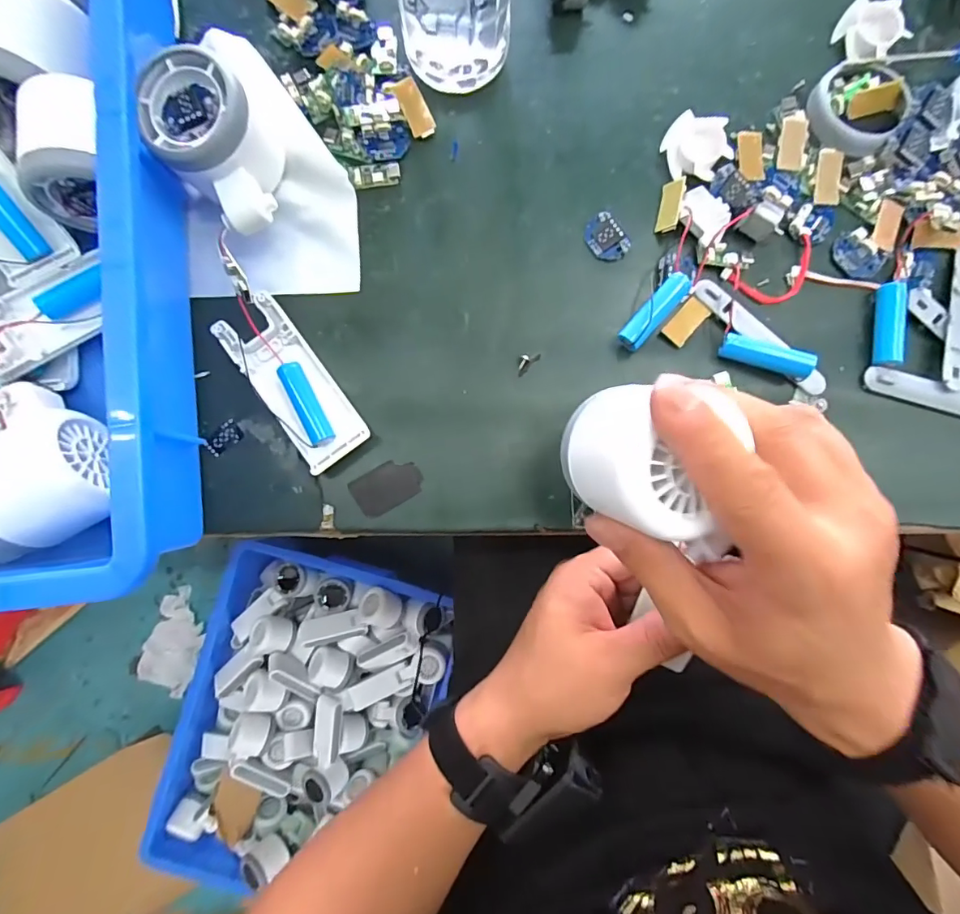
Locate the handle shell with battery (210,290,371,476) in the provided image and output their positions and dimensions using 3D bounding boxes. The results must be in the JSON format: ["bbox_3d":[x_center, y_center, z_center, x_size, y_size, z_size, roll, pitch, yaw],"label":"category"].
[{"bbox_3d":[-0.107,-0.043,0.275,0.039,0.017,0.102,-36,87,-2],"label":"handle shell with battery"}]

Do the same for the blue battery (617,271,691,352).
[{"bbox_3d":[0.102,-0.085,0.280,0.014,0.018,0.050,41,87,3],"label":"blue battery"}]

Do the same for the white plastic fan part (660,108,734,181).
[{"bbox_3d":[0.132,-0.188,0.292,0.040,0.011,0.036,16,86,1],"label":"white plastic fan part"}]

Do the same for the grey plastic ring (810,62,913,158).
[{"bbox_3d":[0.234,-0.216,0.292,0.055,0.011,0.056,0,86,0],"label":"grey plastic ring"}]

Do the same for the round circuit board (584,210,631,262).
[{"bbox_3d":[0.077,-0.135,0.292,0.023,0.005,0.031,-22,86,-1],"label":"round circuit board"}]

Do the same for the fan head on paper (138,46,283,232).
[{"bbox_3d":[-0.137,-0.166,0.265,0.054,0.058,0.080,-34,86,-2],"label":"fan head on paper"}]

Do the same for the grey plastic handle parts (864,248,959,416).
[{"bbox_3d":[0.290,-0.076,0.286,0.094,0.009,0.103,16,86,1],"label":"grey plastic handle parts"}]

